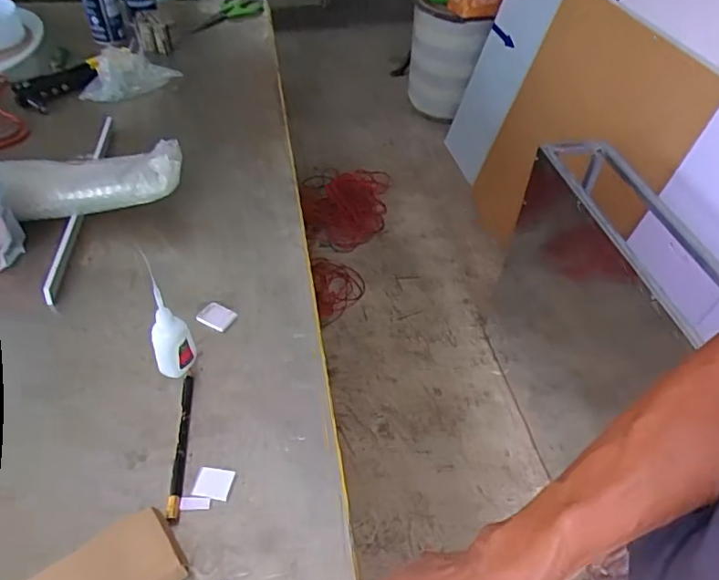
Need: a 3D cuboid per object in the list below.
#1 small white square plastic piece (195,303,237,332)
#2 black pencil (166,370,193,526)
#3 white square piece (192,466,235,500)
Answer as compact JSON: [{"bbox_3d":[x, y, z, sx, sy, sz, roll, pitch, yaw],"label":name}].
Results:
[{"bbox_3d":[-0.162,0.029,0.626,0.040,0.009,0.028,19,47,15],"label":"small white square plastic piece"},{"bbox_3d":[-0.164,0.138,0.513,0.011,0.008,0.153,-3,45,-7],"label":"black pencil"},{"bbox_3d":[-0.129,0.170,0.493,0.030,0.005,0.028,8,45,5],"label":"white square piece"}]

